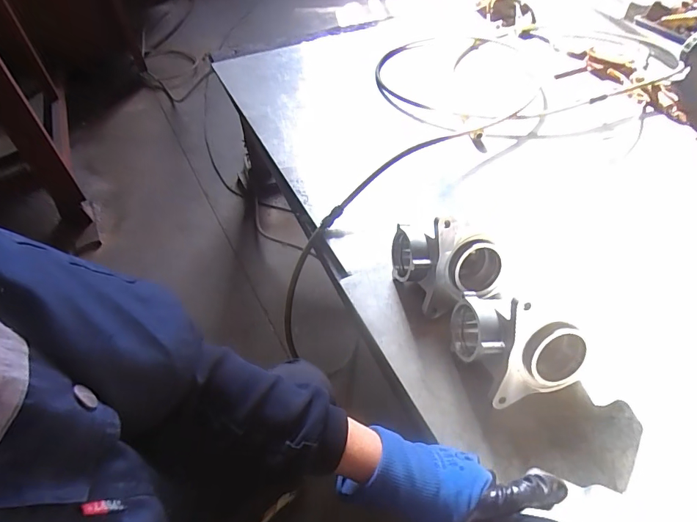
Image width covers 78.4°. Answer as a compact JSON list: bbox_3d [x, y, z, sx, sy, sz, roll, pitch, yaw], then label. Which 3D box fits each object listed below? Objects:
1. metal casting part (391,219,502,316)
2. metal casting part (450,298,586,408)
[{"bbox_3d":[0.133,0.009,0.574,0.146,0.120,0.111,4,50,5],"label":"metal casting part"},{"bbox_3d":[0.188,0.104,0.492,0.154,0.110,0.095,22,54,19],"label":"metal casting part"}]

